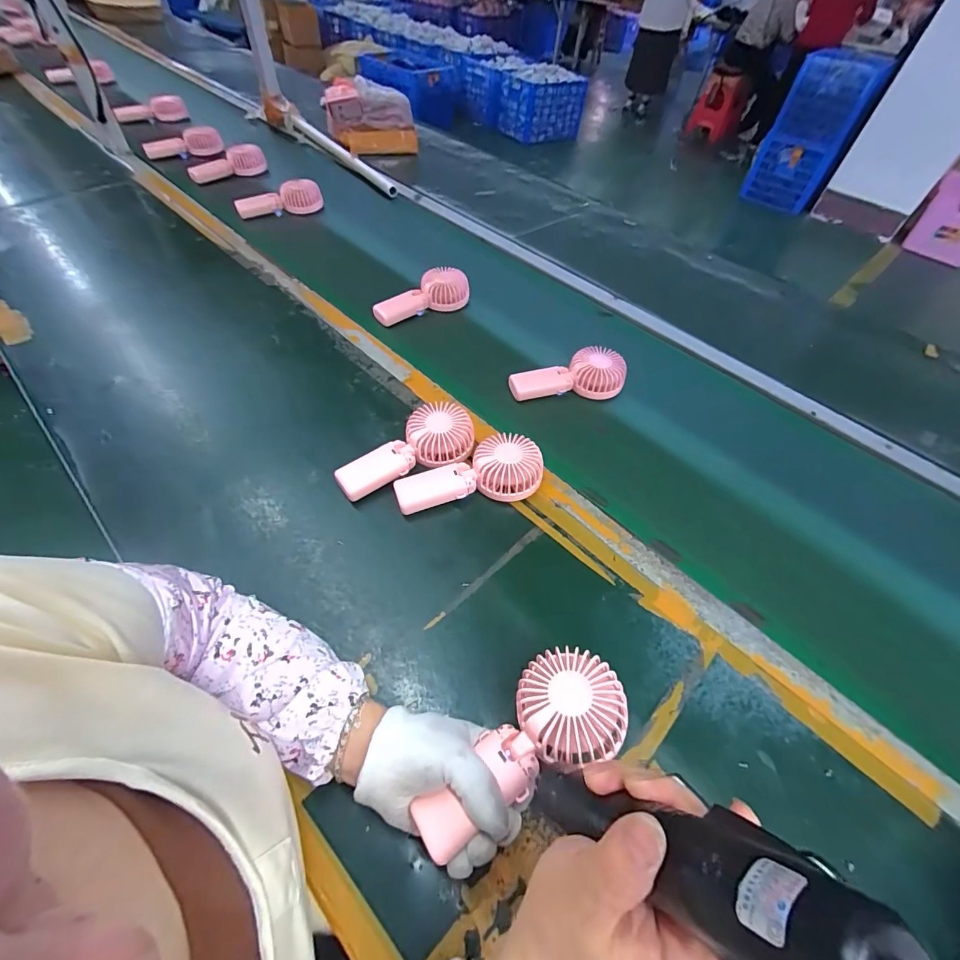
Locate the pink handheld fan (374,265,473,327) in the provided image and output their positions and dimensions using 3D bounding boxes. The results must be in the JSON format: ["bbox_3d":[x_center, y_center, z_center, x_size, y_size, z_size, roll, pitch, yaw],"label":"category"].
[{"bbox_3d":[-0.111,-0.330,0.780,0.182,0.057,0.079,-21,58,-18],"label":"pink handheld fan"}]

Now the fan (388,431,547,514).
[{"bbox_3d":[-0.014,-0.009,0.536,0.182,0.047,0.082,-7,55,-9],"label":"fan"}]

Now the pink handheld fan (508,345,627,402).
[{"bbox_3d":[0.137,-0.164,0.670,0.180,0.042,0.074,-9,55,-11],"label":"pink handheld fan"}]

